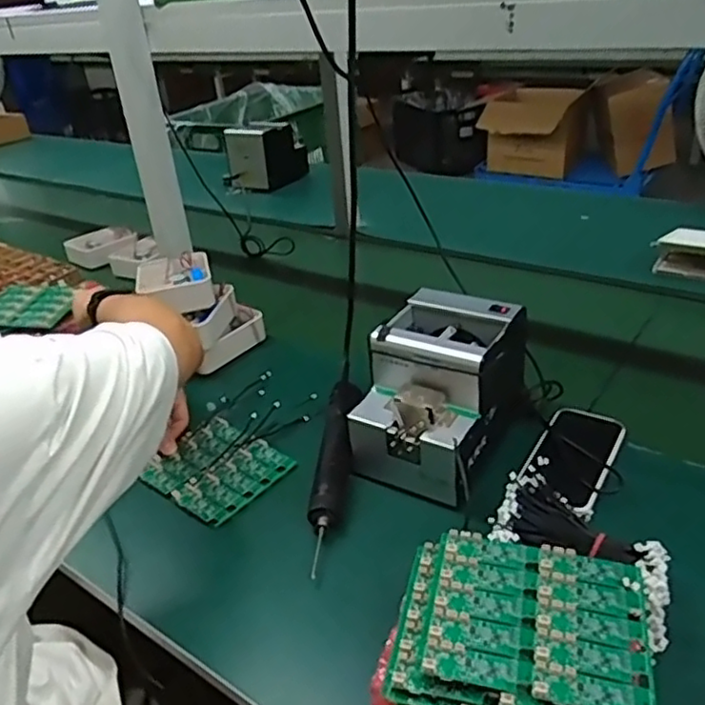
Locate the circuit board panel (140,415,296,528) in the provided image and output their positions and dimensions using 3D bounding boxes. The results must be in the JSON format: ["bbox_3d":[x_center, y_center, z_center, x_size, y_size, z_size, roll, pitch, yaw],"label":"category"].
[{"bbox_3d":[-0.152,0.130,0.735,0.134,0.012,0.121,18,38,35],"label":"circuit board panel"}]

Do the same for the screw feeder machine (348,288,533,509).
[{"bbox_3d":[0.094,0.040,0.699,0.136,0.140,0.179,13,35,29],"label":"screw feeder machine"}]

